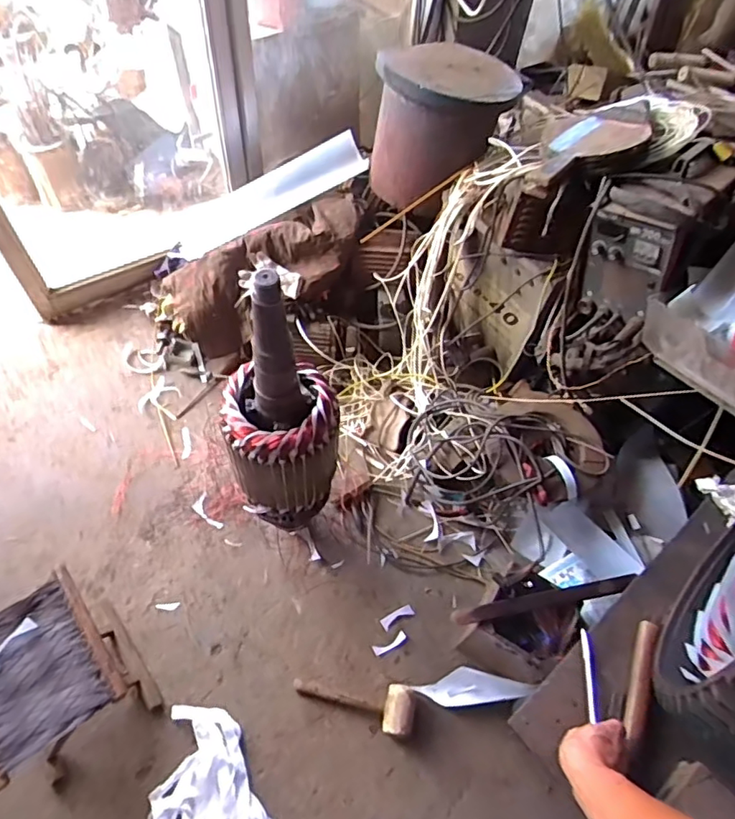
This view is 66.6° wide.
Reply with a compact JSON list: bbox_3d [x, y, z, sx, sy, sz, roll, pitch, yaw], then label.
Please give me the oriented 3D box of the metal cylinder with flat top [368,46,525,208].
[{"bbox_3d":[0.213,-0.862,1.682,0.374,0.362,0.374,7,59,1],"label":"metal cylinder with flat top"}]

